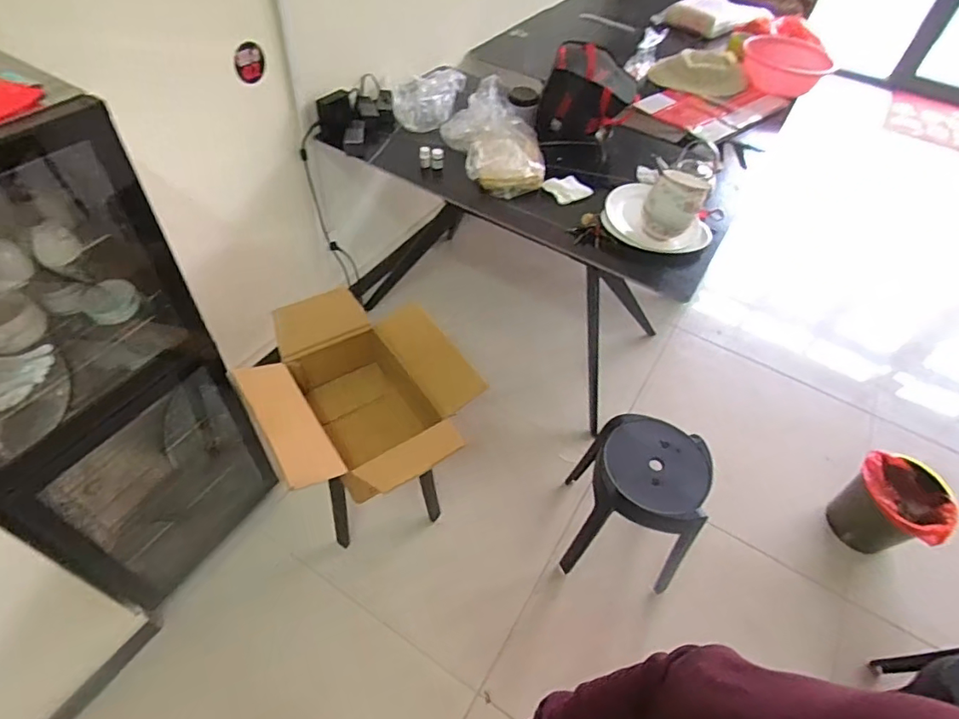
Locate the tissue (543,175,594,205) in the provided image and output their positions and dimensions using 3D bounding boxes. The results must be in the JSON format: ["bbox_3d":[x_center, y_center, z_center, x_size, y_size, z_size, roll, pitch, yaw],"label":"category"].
[{"bbox_3d":[0.266,-0.496,1.546,0.131,0.045,0.119,-34,61,-28],"label":"tissue"}]

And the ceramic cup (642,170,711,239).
[{"bbox_3d":[0.492,-0.393,1.354,0.133,0.128,0.119,21,52,12],"label":"ceramic cup"}]

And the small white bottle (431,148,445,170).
[{"bbox_3d":[-0.124,-0.586,1.557,0.038,0.047,0.042,1,51,-4],"label":"small white bottle"}]

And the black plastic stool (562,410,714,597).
[{"bbox_3d":[0.401,0.385,1.443,0.322,0.379,0.309,9,51,3],"label":"black plastic stool"}]

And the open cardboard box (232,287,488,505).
[{"bbox_3d":[-0.275,0.113,1.273,0.453,0.275,0.532,-26,57,-24],"label":"open cardboard box"}]

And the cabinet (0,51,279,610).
[{"bbox_3d":[-0.826,0.082,1.118,0.352,1.212,0.473,29,54,18],"label":"cabinet"}]

